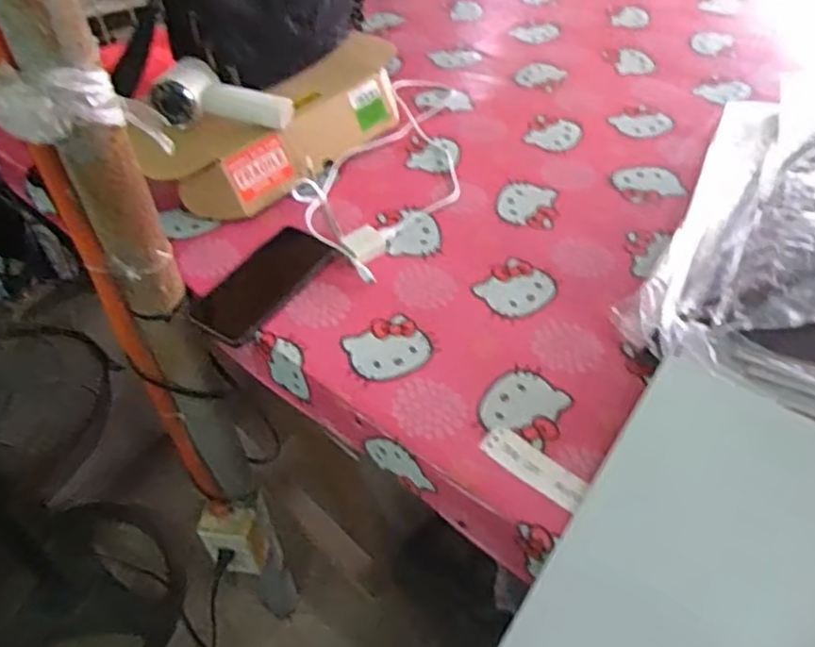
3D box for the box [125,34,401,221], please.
[{"bbox_3d":[-0.143,-0.241,0.828,0.367,0.082,0.128,-33,54,-25],"label":"box"}]

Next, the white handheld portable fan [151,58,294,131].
[{"bbox_3d":[-0.213,-0.264,0.794,0.155,0.052,0.069,10,48,-5],"label":"white handheld portable fan"}]

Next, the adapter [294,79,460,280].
[{"bbox_3d":[-0.007,-0.205,0.838,0.172,0.022,0.388,19,51,19],"label":"adapter"}]

